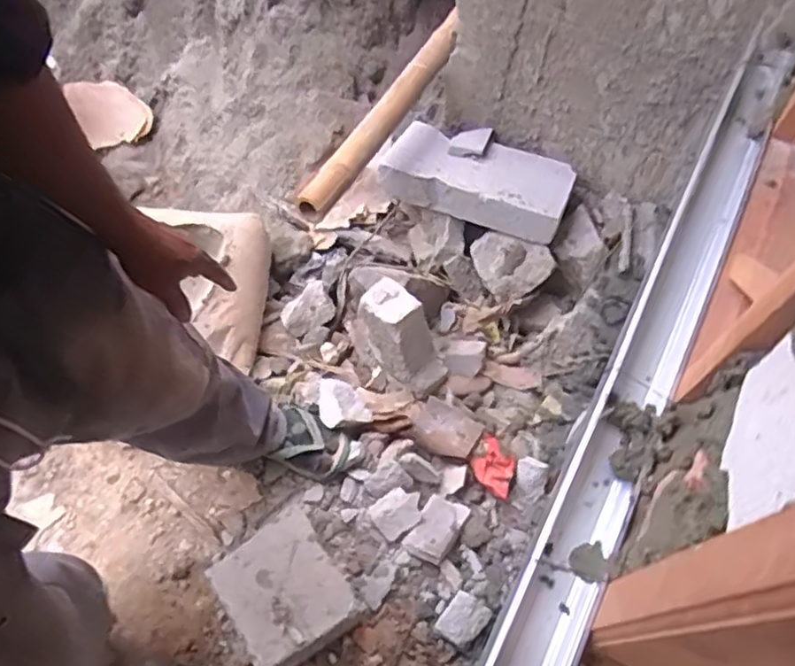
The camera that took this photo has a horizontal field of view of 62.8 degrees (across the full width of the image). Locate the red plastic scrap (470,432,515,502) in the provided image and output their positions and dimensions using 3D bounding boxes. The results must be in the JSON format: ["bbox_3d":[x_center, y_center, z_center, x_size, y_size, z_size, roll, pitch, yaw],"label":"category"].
[{"bbox_3d":[0.174,0.240,1.175,0.079,0.021,0.099,25,64,12],"label":"red plastic scrap"}]

